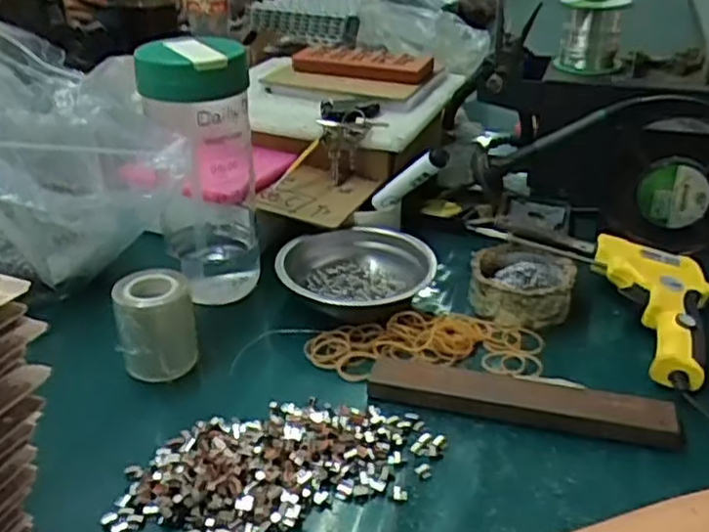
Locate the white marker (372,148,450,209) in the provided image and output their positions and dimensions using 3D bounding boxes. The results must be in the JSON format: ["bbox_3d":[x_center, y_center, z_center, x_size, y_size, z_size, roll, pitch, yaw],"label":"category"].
[{"bbox_3d":[0.047,-0.076,0.619,0.017,0.021,0.101,-29,-3,-38],"label":"white marker"}]

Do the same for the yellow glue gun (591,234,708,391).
[{"bbox_3d":[0.226,0.027,0.522,0.085,0.033,0.144,7,31,16],"label":"yellow glue gun"}]

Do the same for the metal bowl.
[{"bbox_3d":[0.002,0.007,0.576,0.124,0.038,0.124,-2,30,1],"label":"metal bowl"}]

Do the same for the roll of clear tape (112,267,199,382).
[{"bbox_3d":[-0.139,0.042,0.492,0.050,0.066,0.048,-10,30,-13],"label":"roll of clear tape"}]

